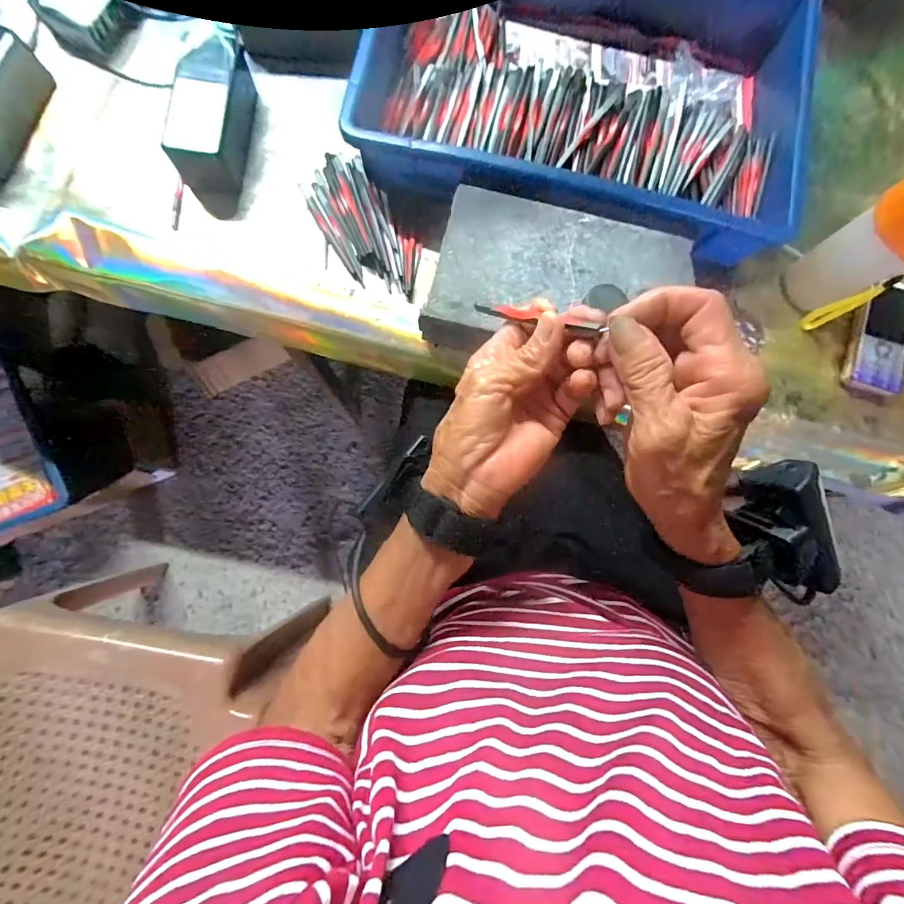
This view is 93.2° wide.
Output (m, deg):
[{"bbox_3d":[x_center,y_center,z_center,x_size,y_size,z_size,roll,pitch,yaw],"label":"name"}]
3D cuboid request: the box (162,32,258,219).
[{"bbox_3d":[-0.231,-0.314,0.417,0.052,0.062,0.148,6,81,-3],"label":"box"}]

